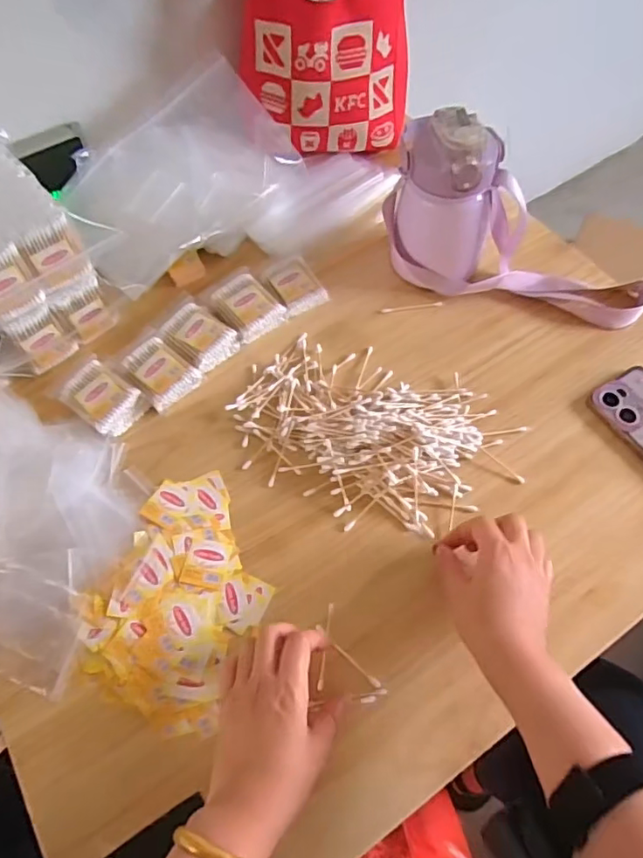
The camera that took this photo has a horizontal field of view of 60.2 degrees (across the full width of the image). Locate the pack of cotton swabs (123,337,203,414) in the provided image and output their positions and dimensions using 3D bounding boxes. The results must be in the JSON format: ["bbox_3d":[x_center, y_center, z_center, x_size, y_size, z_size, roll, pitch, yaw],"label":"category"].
[{"bbox_3d":[-0.175,-0.061,0.594,0.074,0.028,0.057,39,71,18],"label":"pack of cotton swabs"}]

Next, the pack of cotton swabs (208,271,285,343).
[{"bbox_3d":[-0.084,-0.142,0.631,0.059,0.027,0.077,-33,68,-14],"label":"pack of cotton swabs"}]

